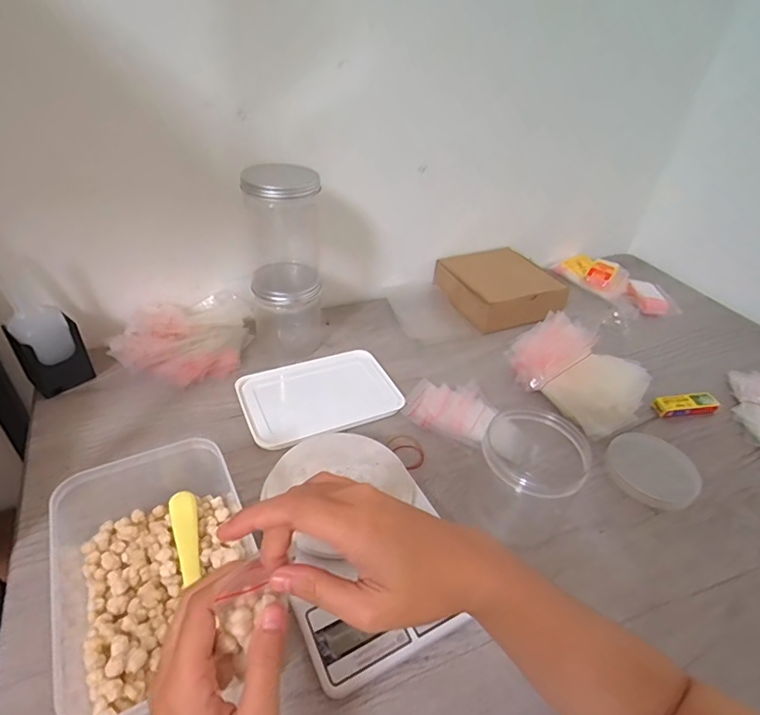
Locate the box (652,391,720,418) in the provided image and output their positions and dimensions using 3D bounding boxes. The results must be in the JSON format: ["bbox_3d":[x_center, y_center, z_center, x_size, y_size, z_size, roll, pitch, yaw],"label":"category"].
[{"bbox_3d":[0.416,0.063,0.633,0.091,0.013,0.033,-6,40,-14],"label":"box"}]

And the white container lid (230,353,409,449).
[{"bbox_3d":[-0.076,0.045,0.591,0.187,0.010,0.127,-16,43,-24],"label":"white container lid"}]

